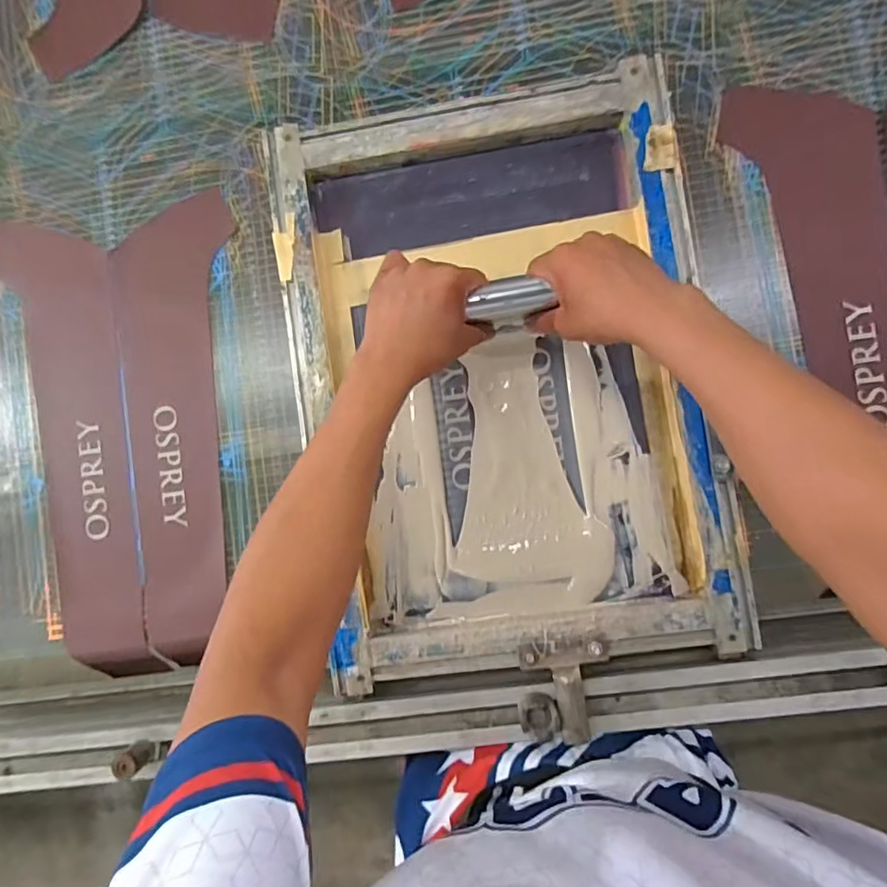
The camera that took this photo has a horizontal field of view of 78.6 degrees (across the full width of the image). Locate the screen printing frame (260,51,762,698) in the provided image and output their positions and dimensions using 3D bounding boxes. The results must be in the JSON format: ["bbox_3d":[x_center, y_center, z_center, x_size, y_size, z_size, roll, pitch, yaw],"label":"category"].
[{"bbox_3d":[0.052,-0.062,0.518,0.381,0.033,0.536,-8,87,3],"label":"screen printing frame"}]

